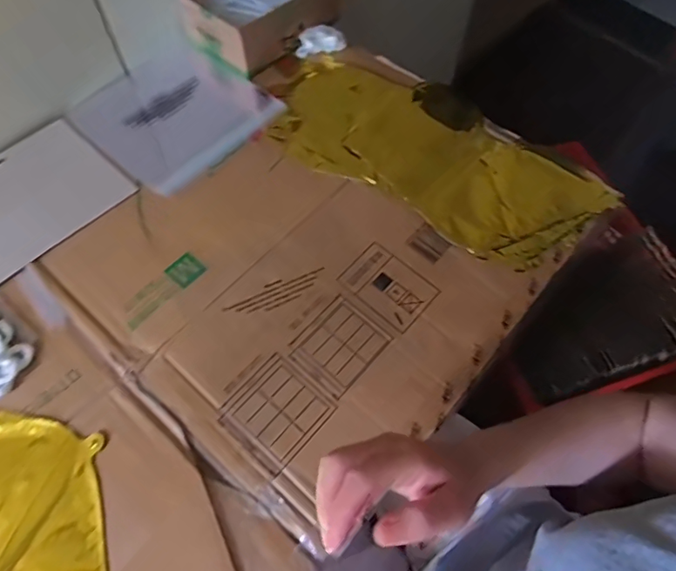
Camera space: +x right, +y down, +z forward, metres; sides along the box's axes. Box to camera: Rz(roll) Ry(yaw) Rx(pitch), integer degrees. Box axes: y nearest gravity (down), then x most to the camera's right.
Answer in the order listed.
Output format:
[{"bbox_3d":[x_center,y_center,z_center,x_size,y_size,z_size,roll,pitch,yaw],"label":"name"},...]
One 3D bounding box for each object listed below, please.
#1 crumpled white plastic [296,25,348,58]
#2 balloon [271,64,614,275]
[{"bbox_3d":[-0.025,-0.338,0.683,0.068,0.025,0.030,-12,63,-9],"label":"crumpled white plastic"},{"bbox_3d":[0.113,-0.161,0.603,0.403,0.026,0.205,25,64,11],"label":"balloon"}]

